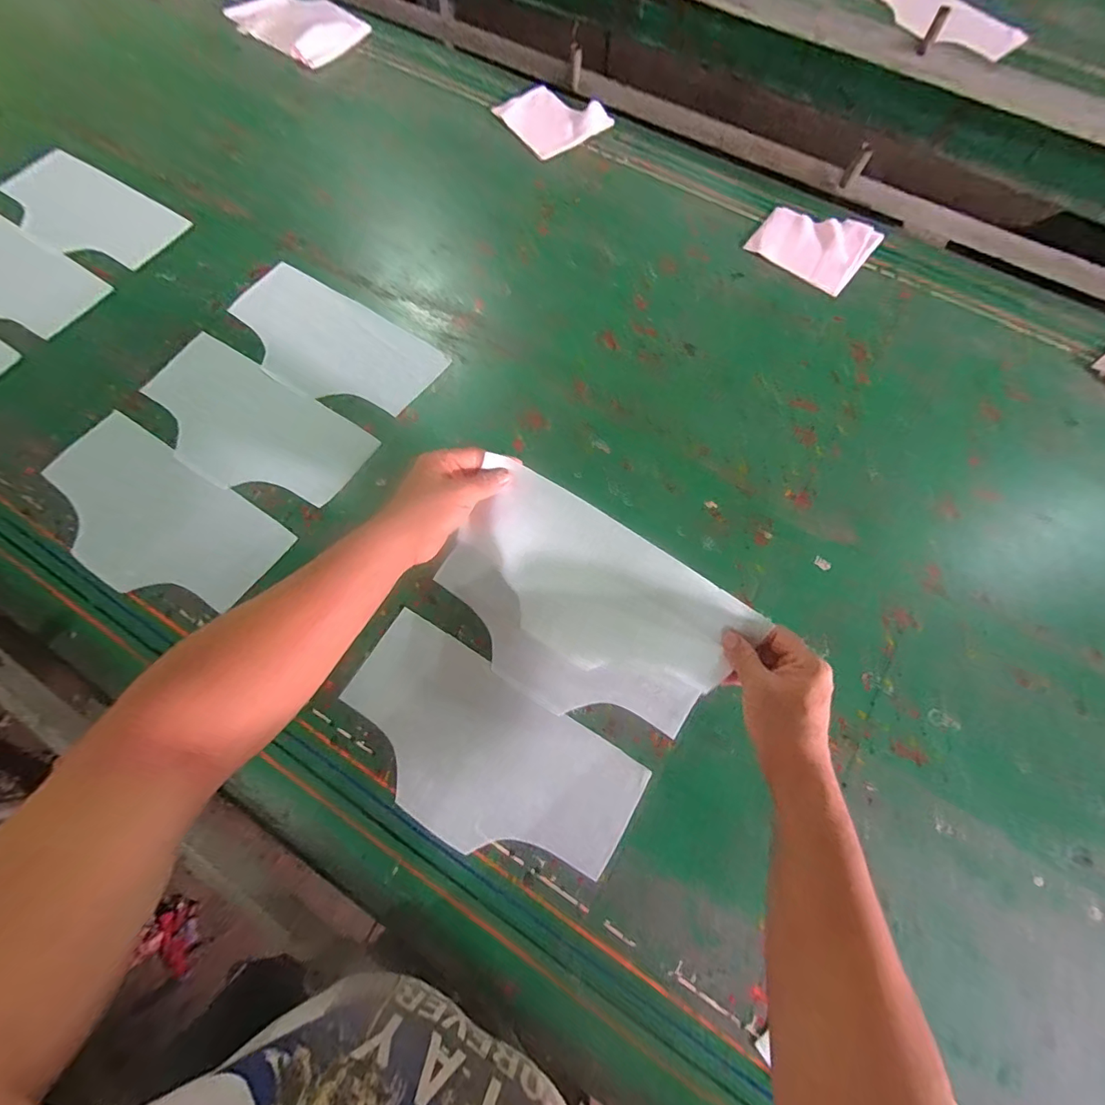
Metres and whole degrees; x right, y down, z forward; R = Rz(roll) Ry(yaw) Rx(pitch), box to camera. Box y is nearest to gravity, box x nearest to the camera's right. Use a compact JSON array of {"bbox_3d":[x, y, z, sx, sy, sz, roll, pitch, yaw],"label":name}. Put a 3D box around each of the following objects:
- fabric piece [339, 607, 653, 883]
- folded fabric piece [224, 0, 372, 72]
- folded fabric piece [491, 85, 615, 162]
[{"bbox_3d":[-0.077,0.214,0.503,0.324,0.008,0.162,32,72,10],"label":"fabric piece"},{"bbox_3d":[-0.523,-1.076,0.958,0.293,0.014,0.174,33,73,11],"label":"folded fabric piece"},{"bbox_3d":[-0.006,-0.783,0.847,0.167,0.008,0.173,-39,75,-14],"label":"folded fabric piece"}]

